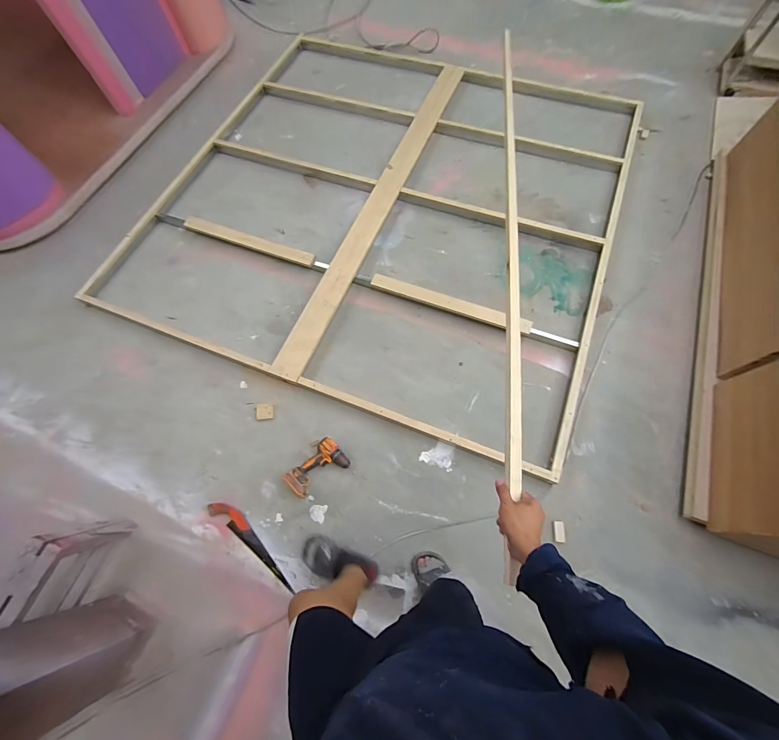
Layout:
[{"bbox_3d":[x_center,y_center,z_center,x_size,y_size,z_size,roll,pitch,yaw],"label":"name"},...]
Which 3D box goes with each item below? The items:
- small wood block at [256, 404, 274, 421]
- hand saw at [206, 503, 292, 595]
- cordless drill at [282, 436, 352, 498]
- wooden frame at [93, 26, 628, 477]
[{"bbox_3d":[-0.549,0.183,1.514,0.076,0.007,0.069,-8,67,-1],"label":"small wood block"},{"bbox_3d":[-0.523,0.663,1.308,0.444,0.023,0.080,38,74,16],"label":"hand saw"},{"bbox_3d":[-0.299,0.380,1.373,0.232,0.087,0.161,-37,71,-12],"label":"cordless drill"},{"bbox_3d":[-0.008,-0.892,1.780,2.336,0.087,2.168,20,70,11],"label":"wooden frame"}]

